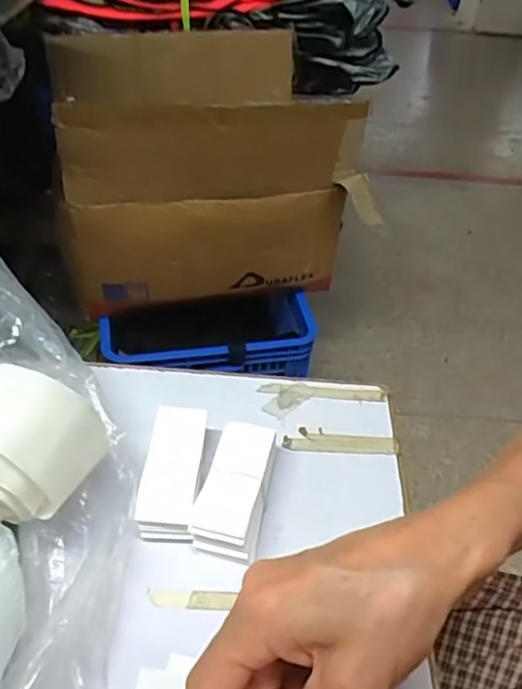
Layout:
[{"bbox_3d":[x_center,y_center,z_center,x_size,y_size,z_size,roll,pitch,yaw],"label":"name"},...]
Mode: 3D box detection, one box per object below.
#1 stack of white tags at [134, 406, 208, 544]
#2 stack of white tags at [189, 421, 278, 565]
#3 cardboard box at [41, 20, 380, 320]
[{"bbox_3d":[-0.052,0.075,0.342,0.032,0.021,0.082,4,44,-1],"label":"stack of white tags"},{"bbox_3d":[-0.014,0.081,0.336,0.036,0.024,0.080,10,44,5],"label":"stack of white tags"},{"bbox_3d":[-0.107,-0.376,1.139,0.554,0.394,0.417,-5,45,-10],"label":"cardboard box"}]

